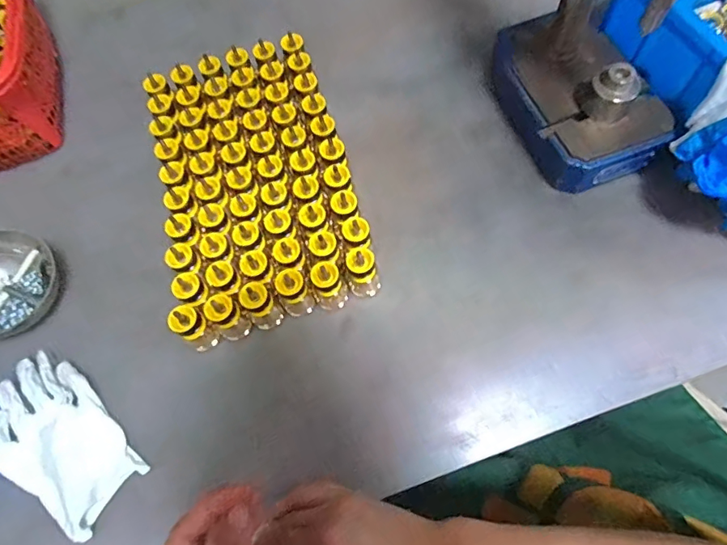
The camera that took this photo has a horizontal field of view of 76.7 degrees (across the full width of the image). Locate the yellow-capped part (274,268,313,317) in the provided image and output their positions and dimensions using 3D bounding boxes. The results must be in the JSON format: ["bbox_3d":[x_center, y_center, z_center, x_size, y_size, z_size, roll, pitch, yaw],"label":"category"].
[{"bbox_3d":[-0.065,0.020,0.431,0.027,0.066,0.024,-30,69,-9],"label":"yellow-capped part"}]

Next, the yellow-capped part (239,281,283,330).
[{"bbox_3d":[-0.094,0.031,0.421,0.025,0.058,0.026,-1,68,3],"label":"yellow-capped part"}]

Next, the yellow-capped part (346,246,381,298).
[{"bbox_3d":[0.000,-0.002,0.428,0.027,0.060,0.025,-19,68,-4],"label":"yellow-capped part"}]

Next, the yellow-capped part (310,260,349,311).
[{"bbox_3d":[-0.032,0.013,0.432,0.027,0.069,0.026,-1,68,3],"label":"yellow-capped part"}]

